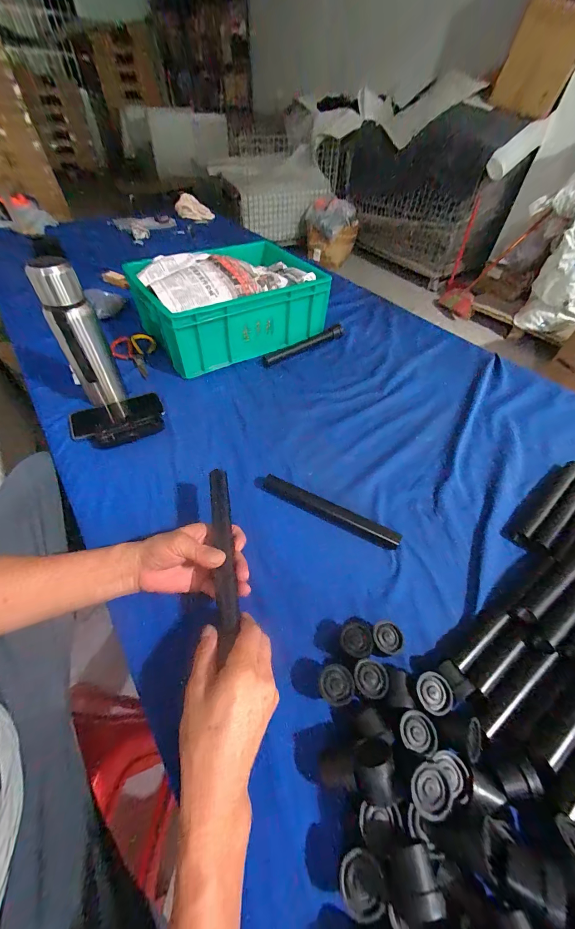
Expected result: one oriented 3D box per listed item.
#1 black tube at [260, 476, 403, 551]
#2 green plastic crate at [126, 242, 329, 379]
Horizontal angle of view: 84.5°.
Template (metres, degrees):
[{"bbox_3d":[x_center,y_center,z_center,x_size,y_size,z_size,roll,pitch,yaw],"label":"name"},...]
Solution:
[{"bbox_3d":[0.062,0.073,0.493,0.222,0.020,0.028,23,53,16],"label":"black tube"},{"bbox_3d":[-0.141,-0.396,0.779,0.402,0.169,0.289,-29,56,-23],"label":"green plastic crate"}]

